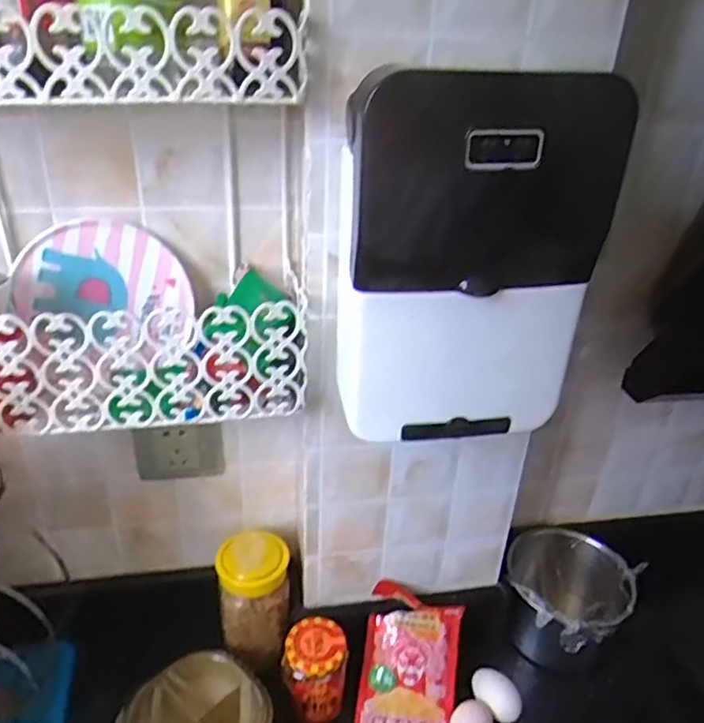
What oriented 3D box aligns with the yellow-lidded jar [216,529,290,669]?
[{"bbox_3d":[-0.113,0.272,0.726,0.076,0.146,0.073,2,30,-1],"label":"yellow-lidded jar"}]

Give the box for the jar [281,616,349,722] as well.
[{"bbox_3d":[-0.041,0.350,0.704,0.068,0.104,0.061,7,30,6],"label":"jar"}]

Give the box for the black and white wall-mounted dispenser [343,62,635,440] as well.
[{"bbox_3d":[0.094,-0.080,0.507,0.199,0.284,0.099,-1,30,-8],"label":"black and white wall-mounted dispenser"}]

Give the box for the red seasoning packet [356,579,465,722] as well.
[{"bbox_3d":[0.072,0.358,0.736,0.113,0.021,0.164,11,72,-6],"label":"red seasoning packet"}]

